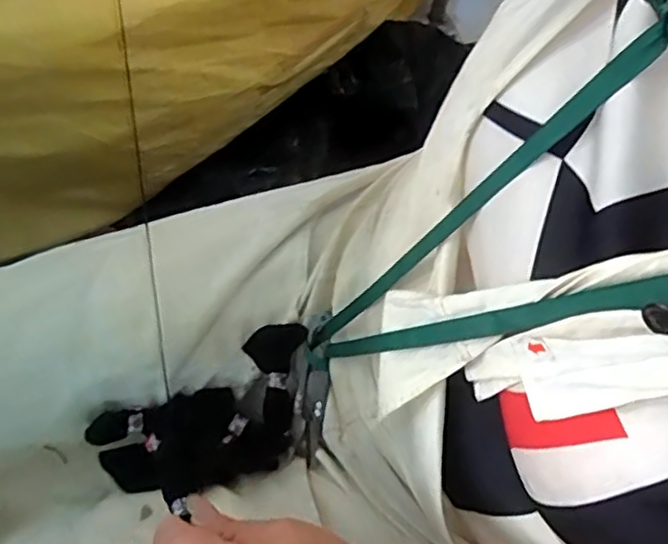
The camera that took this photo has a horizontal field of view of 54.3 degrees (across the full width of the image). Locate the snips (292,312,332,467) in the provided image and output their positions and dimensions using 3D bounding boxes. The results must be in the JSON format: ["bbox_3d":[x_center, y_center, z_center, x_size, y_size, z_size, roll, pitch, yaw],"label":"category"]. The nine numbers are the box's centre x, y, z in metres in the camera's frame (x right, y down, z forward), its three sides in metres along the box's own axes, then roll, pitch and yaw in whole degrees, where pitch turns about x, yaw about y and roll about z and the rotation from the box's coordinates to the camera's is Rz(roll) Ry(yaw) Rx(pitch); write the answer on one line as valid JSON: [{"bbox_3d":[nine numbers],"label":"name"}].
[{"bbox_3d":[-0.016,0.075,0.427,0.024,0.017,0.097,5,96,-1],"label":"snips"}]

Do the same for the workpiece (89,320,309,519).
[{"bbox_3d":[-0.083,0.103,0.436,0.151,0.053,0.077,-23,70,-12],"label":"workpiece"}]

